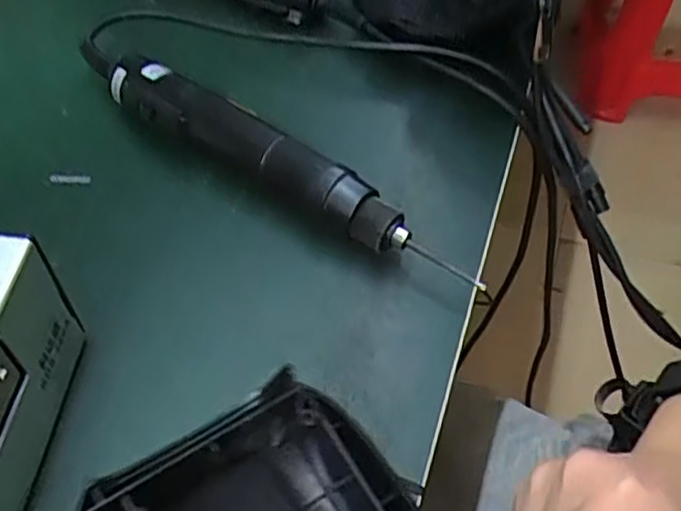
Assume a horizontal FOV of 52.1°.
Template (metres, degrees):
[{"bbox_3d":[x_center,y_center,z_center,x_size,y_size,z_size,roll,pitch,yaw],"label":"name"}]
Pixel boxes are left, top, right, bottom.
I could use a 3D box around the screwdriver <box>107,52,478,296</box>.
[{"bbox_3d":[-0.030,-0.048,0.369,0.232,0.035,0.035,28,58,20],"label":"screwdriver"}]

